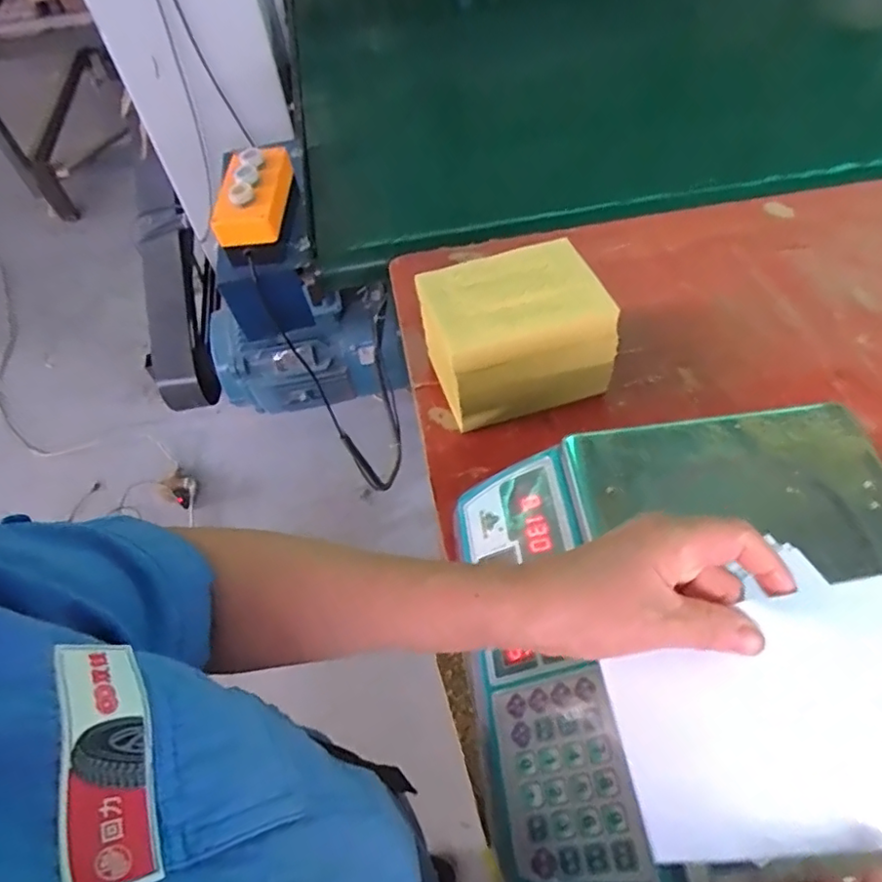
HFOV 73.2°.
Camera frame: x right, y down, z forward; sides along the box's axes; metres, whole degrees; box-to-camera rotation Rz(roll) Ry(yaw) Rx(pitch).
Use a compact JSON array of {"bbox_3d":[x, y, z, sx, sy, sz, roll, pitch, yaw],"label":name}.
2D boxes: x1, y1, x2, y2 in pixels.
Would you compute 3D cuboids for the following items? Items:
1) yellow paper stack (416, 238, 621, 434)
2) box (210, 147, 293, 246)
[{"bbox_3d":[0.070,-0.109,0.597,0.175,0.118,0.120,-14,54,-6],"label":"yellow paper stack"},{"bbox_3d":[-0.239,-0.318,0.756,0.084,0.058,0.152,-5,54,0],"label":"box"}]

